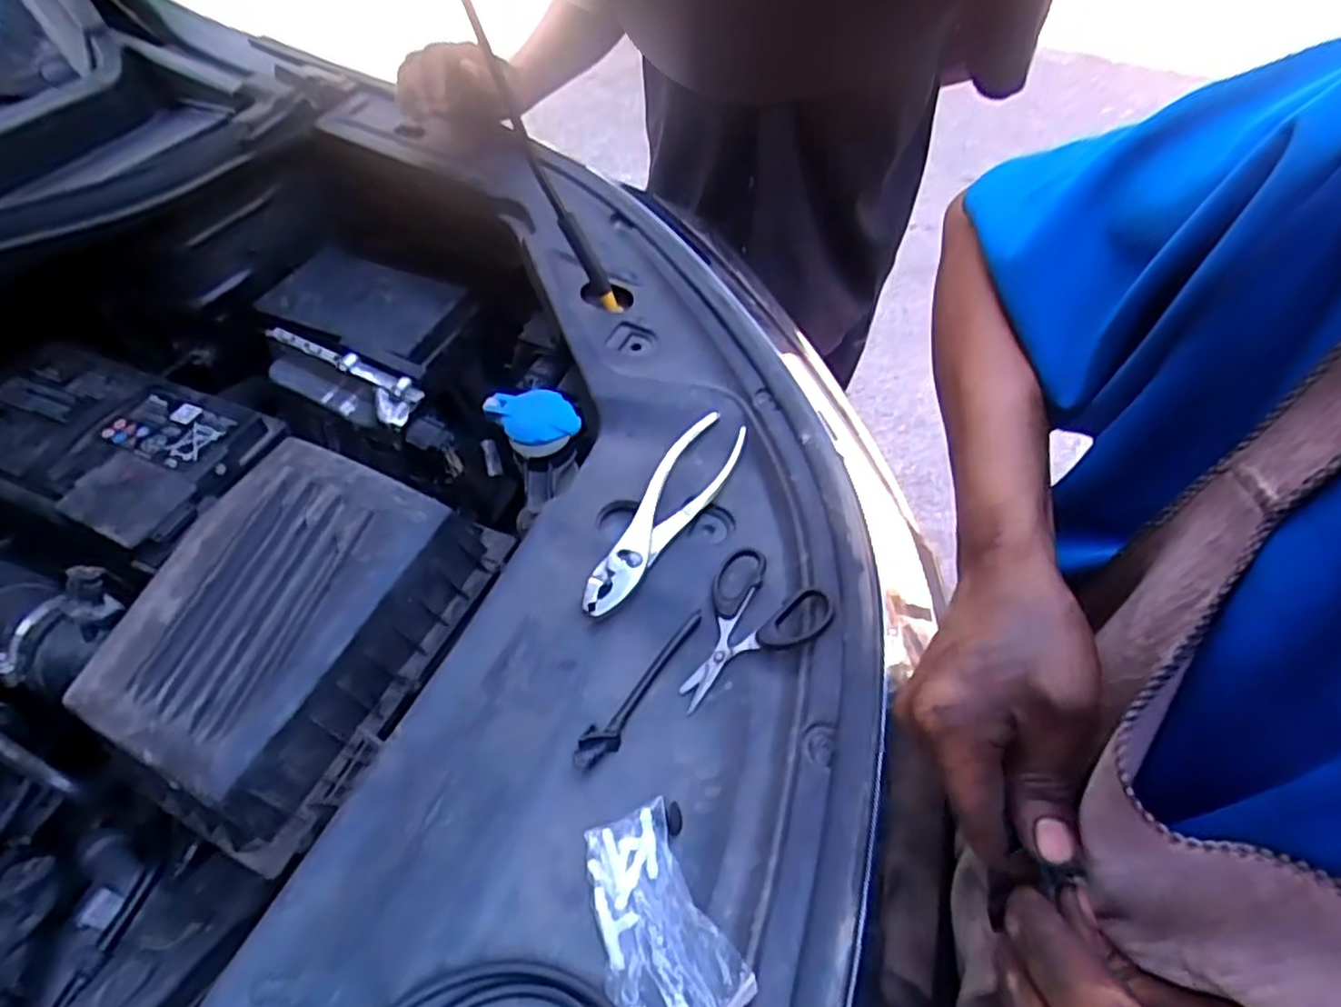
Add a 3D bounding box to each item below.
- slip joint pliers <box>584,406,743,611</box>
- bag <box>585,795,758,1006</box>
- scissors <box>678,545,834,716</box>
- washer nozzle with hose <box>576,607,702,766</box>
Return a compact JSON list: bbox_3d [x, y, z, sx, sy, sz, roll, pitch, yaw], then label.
[{"bbox_3d":[-0.005,0.005,0.523,0.051,0.017,0.189,25,56,17],"label":"slip joint pliers"},{"bbox_3d":[-0.007,0.207,0.358,0.061,0.021,0.111,-18,55,-14],"label":"bag"},{"bbox_3d":[0.058,0.078,0.460,0.079,0.020,0.111,15,54,10],"label":"scissors"},{"bbox_3d":[-0.018,0.110,0.446,0.020,0.015,0.121,31,58,21],"label":"washer nozzle with hose"}]

